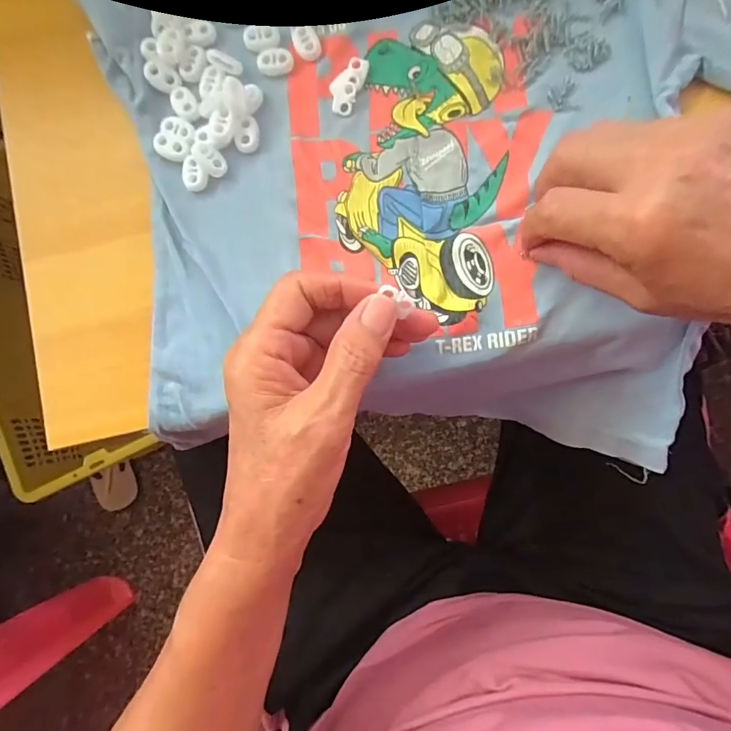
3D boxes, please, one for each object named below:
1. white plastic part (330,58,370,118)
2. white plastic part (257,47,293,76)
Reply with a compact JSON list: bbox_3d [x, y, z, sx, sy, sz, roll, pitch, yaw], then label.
[{"bbox_3d":[-0.011,-0.171,0.276,0.017,0.006,0.036,24,87,6],"label":"white plastic part"},{"bbox_3d":[-0.056,-0.188,0.279,0.022,0.006,0.015,-1,85,4],"label":"white plastic part"}]

